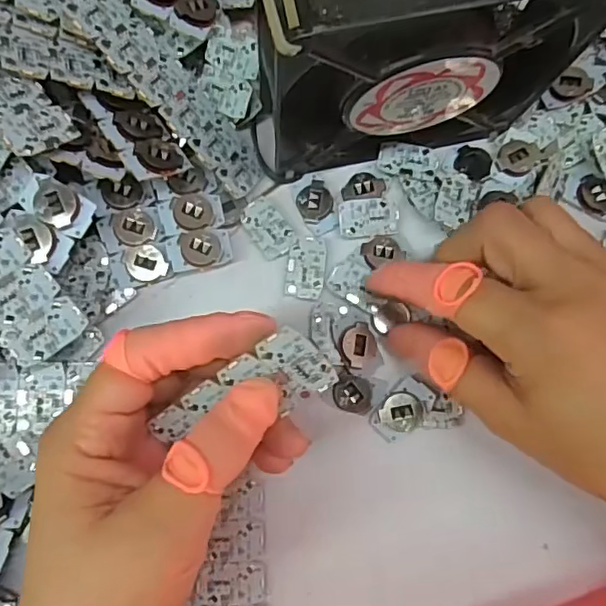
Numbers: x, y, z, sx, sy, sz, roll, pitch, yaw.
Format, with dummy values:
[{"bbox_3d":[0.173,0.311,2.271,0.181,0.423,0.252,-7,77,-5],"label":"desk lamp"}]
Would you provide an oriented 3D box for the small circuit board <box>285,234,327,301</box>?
[{"bbox_3d":[0.002,-0.018,0.272,0.018,0.004,0.030,5,82,-2],"label":"small circuit board"}]

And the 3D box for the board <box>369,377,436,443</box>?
[{"bbox_3d":[0.046,0.050,0.263,0.019,0.009,0.029,37,82,3],"label":"board"}]

